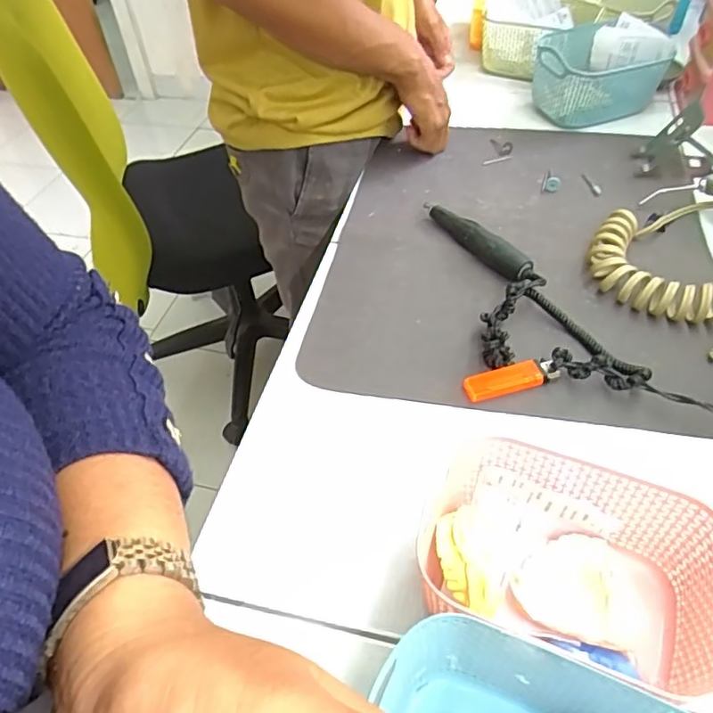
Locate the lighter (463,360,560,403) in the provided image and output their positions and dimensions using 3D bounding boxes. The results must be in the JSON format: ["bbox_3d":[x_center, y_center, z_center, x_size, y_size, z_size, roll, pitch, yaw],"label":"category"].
[{"bbox_3d":[0.132,0.020,0.500,0.077,0.016,0.020,-13,49,-7],"label":"lighter"}]

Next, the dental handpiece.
[{"bbox_3d":[0.130,-0.124,0.619,0.022,0.029,0.162,-26,52,-18],"label":"dental handpiece"}]

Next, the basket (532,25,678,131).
[{"bbox_3d":[0.327,-0.375,0.787,0.169,0.088,0.108,14,51,16],"label":"basket"}]

